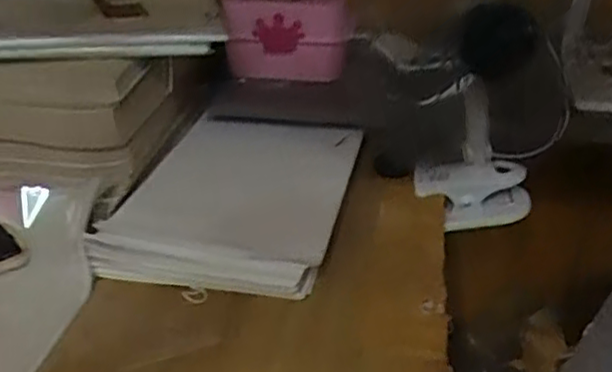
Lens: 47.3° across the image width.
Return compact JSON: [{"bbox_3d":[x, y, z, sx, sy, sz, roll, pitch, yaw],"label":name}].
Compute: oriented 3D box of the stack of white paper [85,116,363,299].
[{"bbox_3d":[-0.070,0.007,0.780,0.215,0.040,0.312,7,30,11],"label":"stack of white paper"}]

